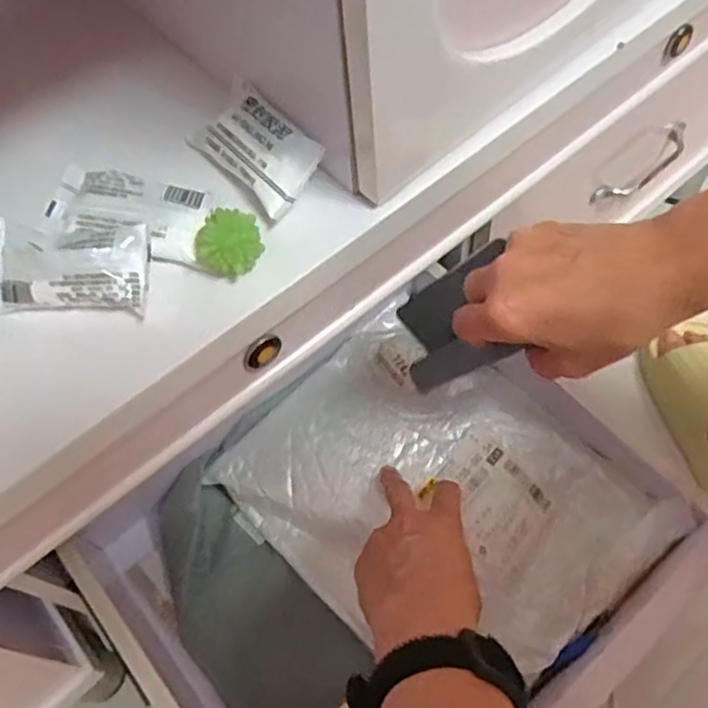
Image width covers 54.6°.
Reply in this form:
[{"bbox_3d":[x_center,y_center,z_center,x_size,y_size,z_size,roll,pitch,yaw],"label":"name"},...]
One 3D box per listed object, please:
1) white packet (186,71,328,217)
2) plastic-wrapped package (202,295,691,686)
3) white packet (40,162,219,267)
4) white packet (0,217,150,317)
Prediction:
[{"bbox_3d":[-0.057,-0.120,0.394,0.047,0.016,0.089,-46,67,3],"label":"white packet"},{"bbox_3d":[0.060,0.104,0.512,0.212,0.041,0.270,-42,66,-18],"label":"plastic-wrapped package"},{"bbox_3d":[-0.125,-0.079,0.378,0.092,0.017,0.044,12,62,11],"label":"white packet"},{"bbox_3d":[-0.151,-0.046,0.357,0.088,0.026,0.042,2,61,6],"label":"white packet"}]

